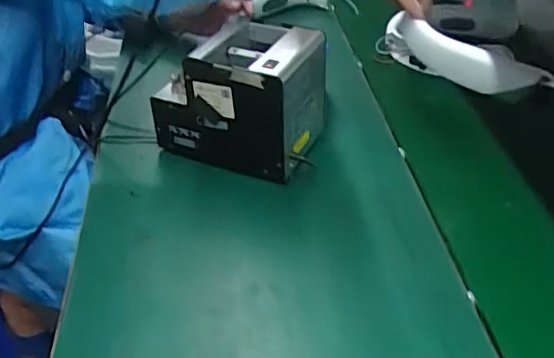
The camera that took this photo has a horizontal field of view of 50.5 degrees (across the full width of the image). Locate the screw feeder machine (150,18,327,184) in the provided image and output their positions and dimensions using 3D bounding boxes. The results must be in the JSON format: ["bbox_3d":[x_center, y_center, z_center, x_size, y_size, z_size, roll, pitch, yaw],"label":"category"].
[{"bbox_3d":[-0.041,-0.101,0.721,0.183,0.149,0.142,18,42,21],"label":"screw feeder machine"}]

